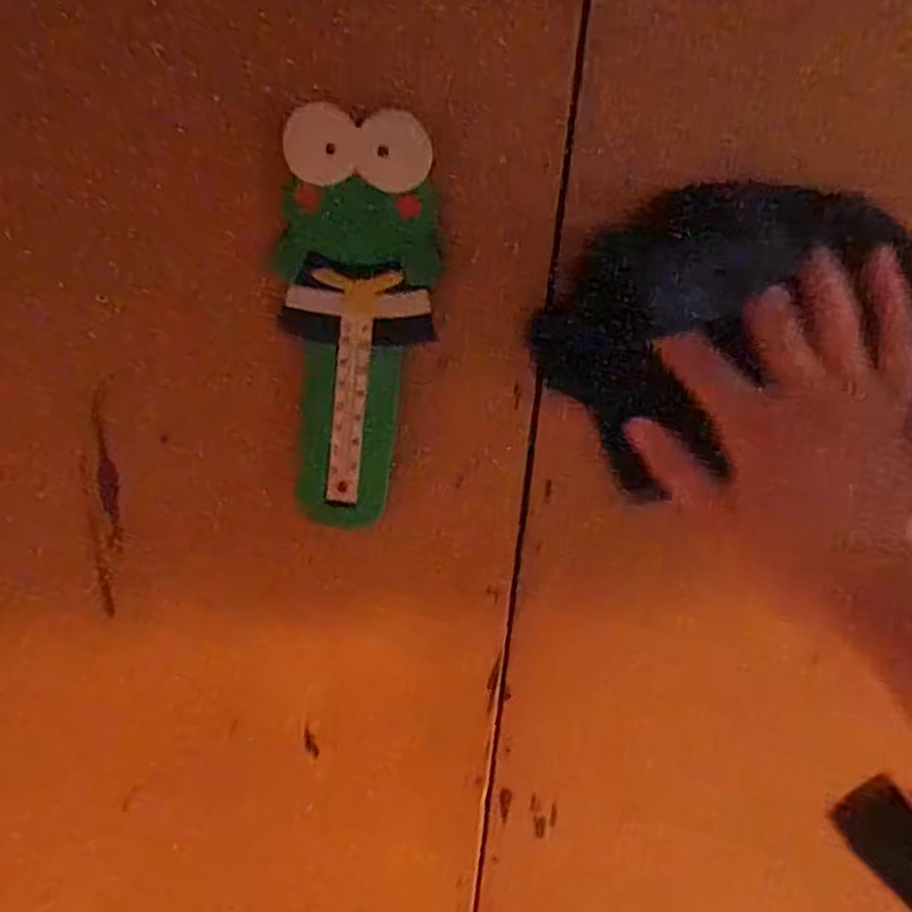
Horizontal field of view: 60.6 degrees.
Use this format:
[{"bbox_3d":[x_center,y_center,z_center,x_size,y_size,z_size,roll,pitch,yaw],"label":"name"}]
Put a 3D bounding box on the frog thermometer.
[{"bbox_3d":[-0.043,-0.054,0.336,0.063,0.169,0.004,1,17,-14],"label":"frog thermometer"}]

